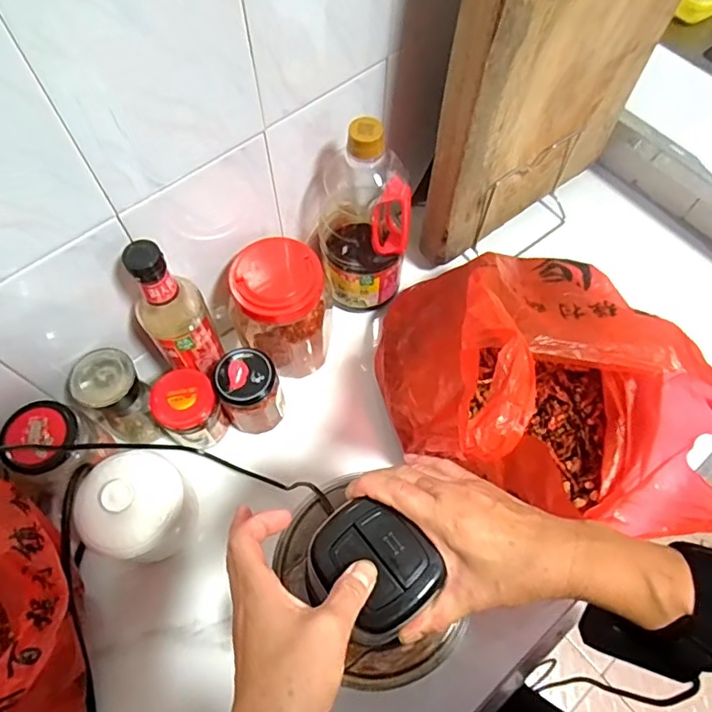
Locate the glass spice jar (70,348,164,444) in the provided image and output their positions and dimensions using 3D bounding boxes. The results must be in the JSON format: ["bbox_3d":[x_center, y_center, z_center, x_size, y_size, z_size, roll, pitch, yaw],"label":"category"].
[{"bbox_3d":[-0.247,0.046,0.582,0.063,0.113,0.059,0,65,0],"label":"glass spice jar"}]

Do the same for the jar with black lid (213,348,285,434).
[{"bbox_3d":[-0.115,0.039,0.602,0.062,0.096,0.064,0,65,0],"label":"jar with black lid"}]

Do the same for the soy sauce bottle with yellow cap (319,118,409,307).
[{"bbox_3d":[0.008,-0.161,0.609,0.104,0.230,0.114,1,65,0],"label":"soy sauce bottle with yellow cap"}]

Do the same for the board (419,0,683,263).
[{"bbox_3d":[0.220,-0.313,0.549,0.316,0.421,0.045,-35,70,-15],"label":"board"}]

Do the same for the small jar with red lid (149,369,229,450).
[{"bbox_3d":[-0.178,0.058,0.593,0.062,0.081,0.064,0,65,0],"label":"small jar with red lid"}]

